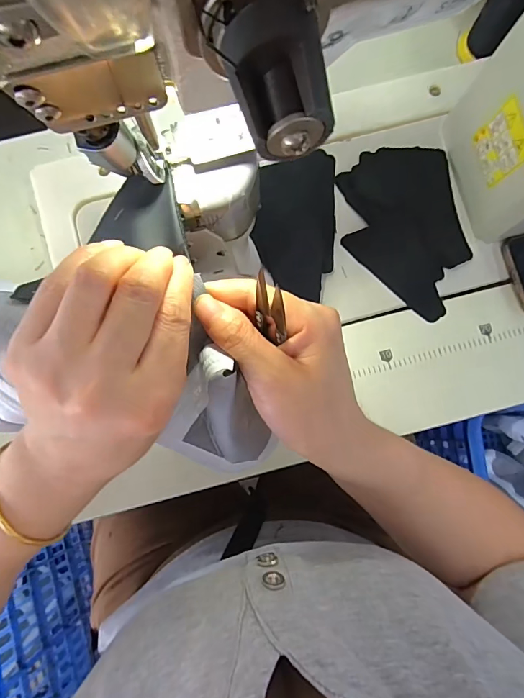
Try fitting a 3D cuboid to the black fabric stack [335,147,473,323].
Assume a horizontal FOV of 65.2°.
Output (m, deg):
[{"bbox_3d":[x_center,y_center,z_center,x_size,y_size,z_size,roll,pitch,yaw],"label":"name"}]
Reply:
[{"bbox_3d":[0.142,-0.112,0.392,0.111,0.015,0.161,-13,78,-2],"label":"black fabric stack"}]

